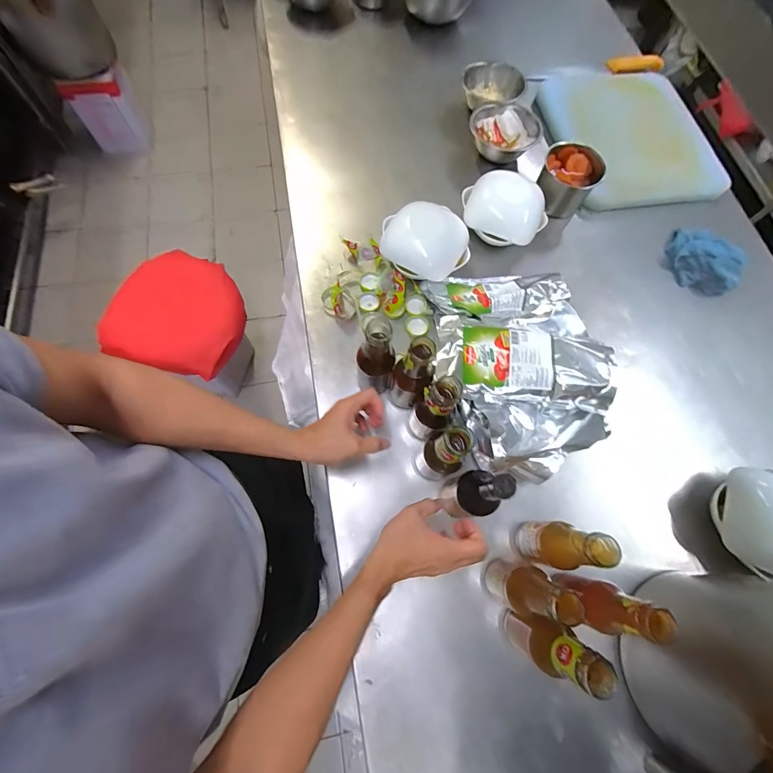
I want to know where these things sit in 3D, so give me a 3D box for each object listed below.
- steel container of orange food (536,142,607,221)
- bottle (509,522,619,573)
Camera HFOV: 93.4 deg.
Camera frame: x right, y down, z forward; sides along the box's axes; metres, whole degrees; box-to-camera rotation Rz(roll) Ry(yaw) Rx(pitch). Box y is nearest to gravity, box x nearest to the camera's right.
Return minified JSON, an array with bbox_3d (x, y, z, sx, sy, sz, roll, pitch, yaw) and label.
[{"bbox_3d":[0.375,-0.428,0.759,0.113,0.088,0.102,25,73,7],"label":"steel container of orange food"},{"bbox_3d":[0.229,0.213,0.487,0.048,0.188,0.056,14,72,4],"label":"bottle"}]

